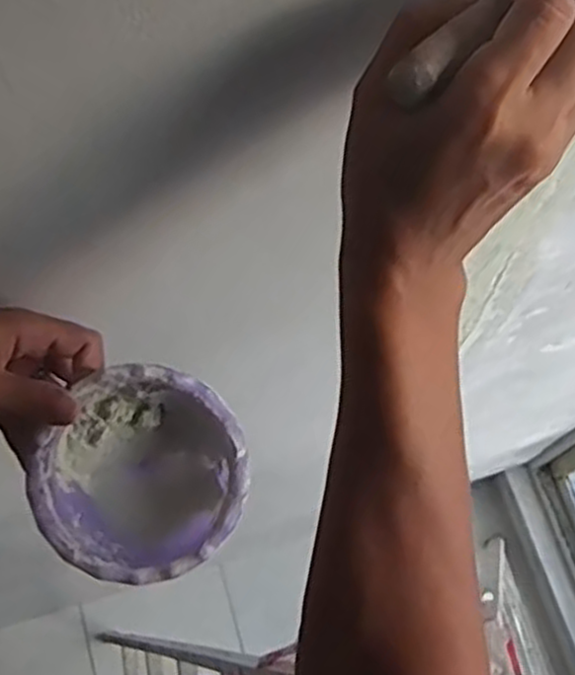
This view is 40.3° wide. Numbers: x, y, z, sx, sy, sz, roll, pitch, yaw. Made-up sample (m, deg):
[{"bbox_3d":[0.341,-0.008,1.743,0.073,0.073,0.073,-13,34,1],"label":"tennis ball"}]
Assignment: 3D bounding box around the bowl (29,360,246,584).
[{"bbox_3d":[-0.091,0.082,0.496,0.126,0.066,0.126,0,89,-6],"label":"bowl"}]

